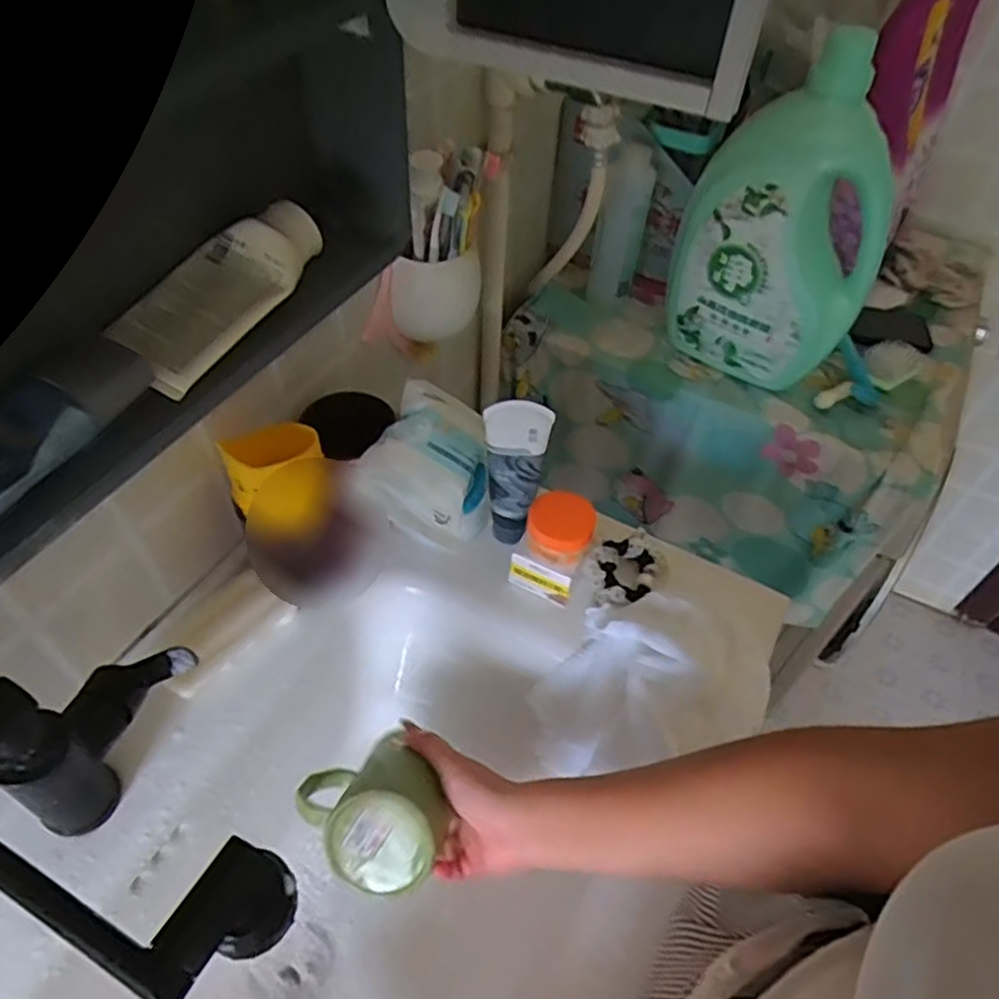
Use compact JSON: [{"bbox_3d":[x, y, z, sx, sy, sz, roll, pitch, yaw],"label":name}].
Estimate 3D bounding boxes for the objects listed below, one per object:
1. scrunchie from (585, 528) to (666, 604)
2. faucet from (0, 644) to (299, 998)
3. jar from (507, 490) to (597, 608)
[{"bbox_3d":[0.119,0.063,0.663,0.060,0.019,0.087,35,56,24],"label":"scrunchie"},{"bbox_3d":[-0.203,0.186,0.442,0.222,0.170,0.152,23,51,16],"label":"faucet"},{"bbox_3d":[0.049,0.043,0.642,0.057,0.098,0.059,21,51,15],"label":"jar"}]

